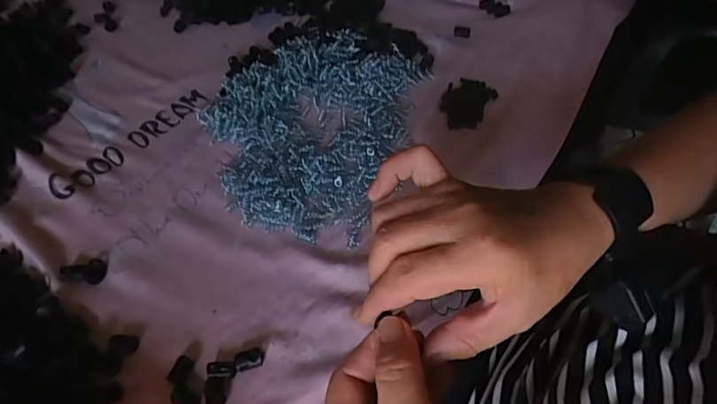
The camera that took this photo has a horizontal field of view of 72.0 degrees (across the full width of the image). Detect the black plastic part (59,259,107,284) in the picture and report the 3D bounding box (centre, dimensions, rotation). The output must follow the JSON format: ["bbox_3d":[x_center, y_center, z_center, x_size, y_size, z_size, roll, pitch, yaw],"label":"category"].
[{"bbox_3d":[-0.237,0.059,0.426,0.035,0.009,0.022,0,51,5],"label":"black plastic part"}]

